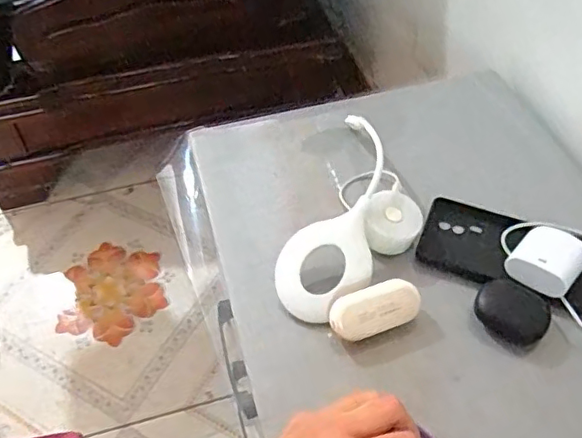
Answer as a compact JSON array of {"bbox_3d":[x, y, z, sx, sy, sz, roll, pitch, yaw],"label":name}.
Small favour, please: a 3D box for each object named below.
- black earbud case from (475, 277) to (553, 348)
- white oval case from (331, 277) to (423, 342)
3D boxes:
[{"bbox_3d":[0.186,0.079,0.481,0.059,0.021,0.047,28,57,22],"label":"black earbud case"},{"bbox_3d":[0.069,0.078,0.482,0.075,0.039,0.033,-16,52,-11],"label":"white oval case"}]

